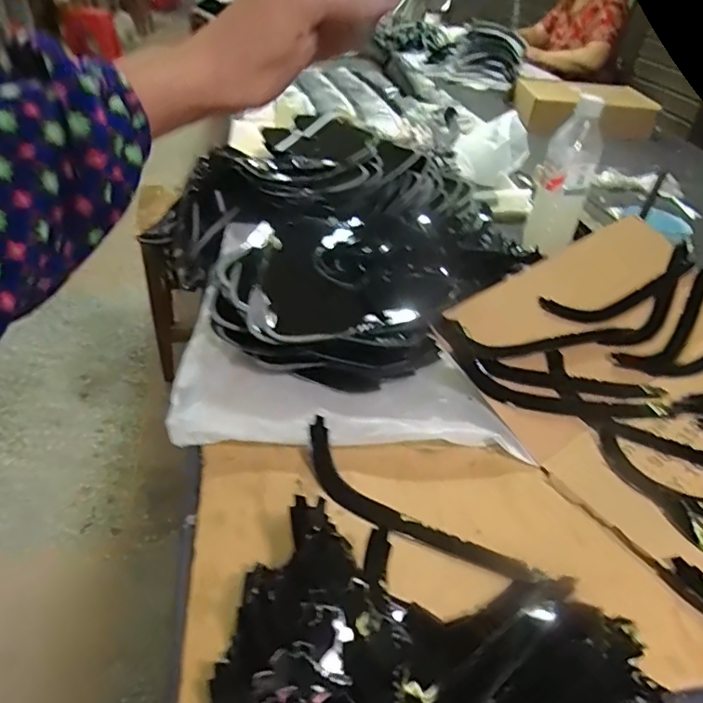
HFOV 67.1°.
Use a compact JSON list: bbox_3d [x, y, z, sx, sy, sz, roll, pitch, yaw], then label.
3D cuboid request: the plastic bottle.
[{"bbox_3d":[0.304,-0.247,0.753,0.073,0.204,0.059,18,15,15],"label":"plastic bottle"}]

